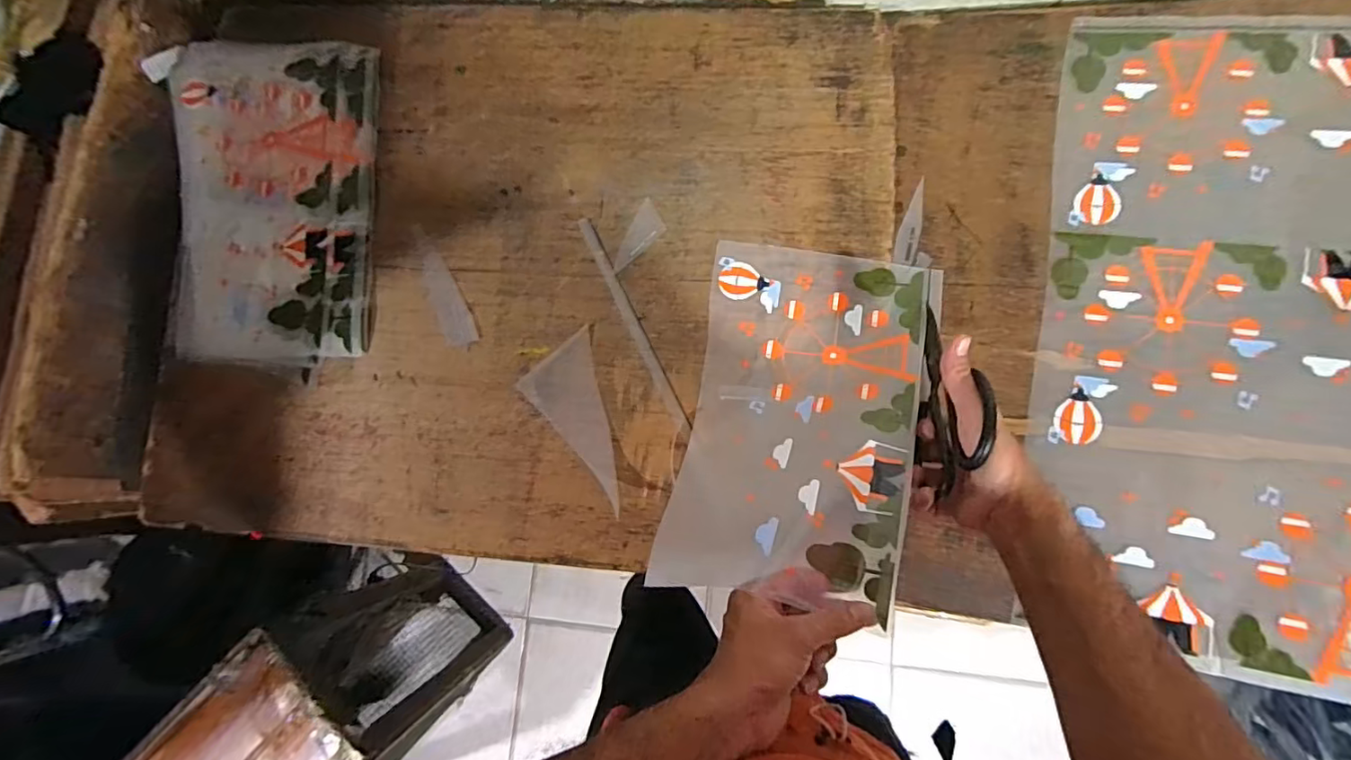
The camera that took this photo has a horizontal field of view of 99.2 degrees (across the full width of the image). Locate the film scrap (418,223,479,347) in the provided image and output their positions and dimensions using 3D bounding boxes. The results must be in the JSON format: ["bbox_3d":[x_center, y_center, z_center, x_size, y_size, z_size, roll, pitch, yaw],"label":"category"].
[{"bbox_3d":[-0.249,-0.099,0.612,0.035,0.004,0.139,-25,82,1],"label":"film scrap"}]

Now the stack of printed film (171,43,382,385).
[{"bbox_3d":[-0.457,-0.200,0.645,0.246,0.013,0.373,-3,83,4],"label":"stack of printed film"}]

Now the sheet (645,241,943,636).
[{"bbox_3d":[0.108,0.017,0.514,0.207,0.056,0.334,4,59,24],"label":"sheet"}]

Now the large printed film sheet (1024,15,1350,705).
[{"bbox_3d":[0.521,-0.049,0.505,0.352,0.009,0.587,8,82,14],"label":"large printed film sheet"}]

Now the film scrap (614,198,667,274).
[{"bbox_3d":[-0.038,-0.149,0.604,0.034,0.004,0.080,29,86,7],"label":"film scrap"}]

